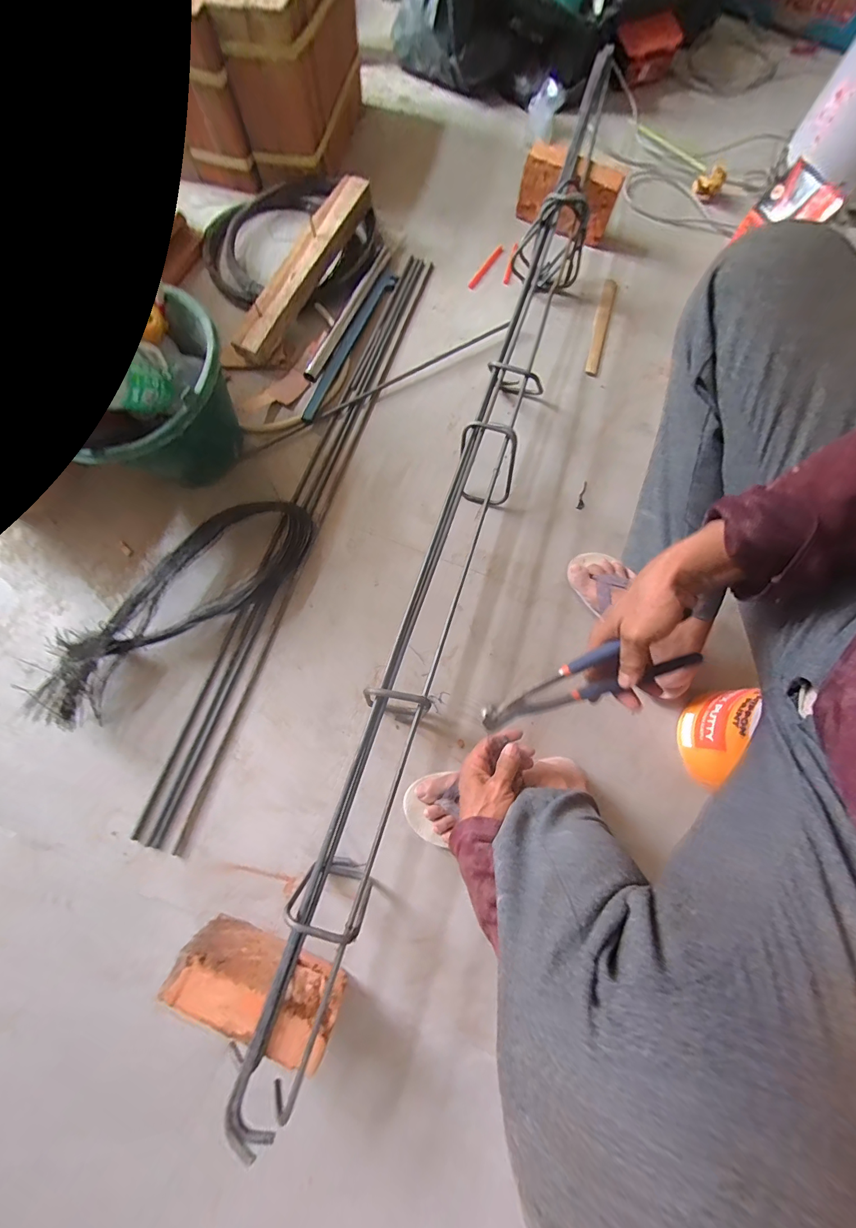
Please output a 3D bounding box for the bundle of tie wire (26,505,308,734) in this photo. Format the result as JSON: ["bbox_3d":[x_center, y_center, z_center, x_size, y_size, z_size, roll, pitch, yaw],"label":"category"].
[{"bbox_3d":[-0.385,-0.023,0.613,0.469,0.065,0.142,-37,80,-8],"label":"bundle of tie wire"}]

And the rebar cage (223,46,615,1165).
[{"bbox_3d":[0.070,-0.193,0.612,0.099,0.131,1.378,18,78,4],"label":"rebar cage"}]

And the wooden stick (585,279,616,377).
[{"bbox_3d":[0.343,-0.569,0.779,0.026,0.013,0.233,15,77,3],"label":"wooden stick"}]

